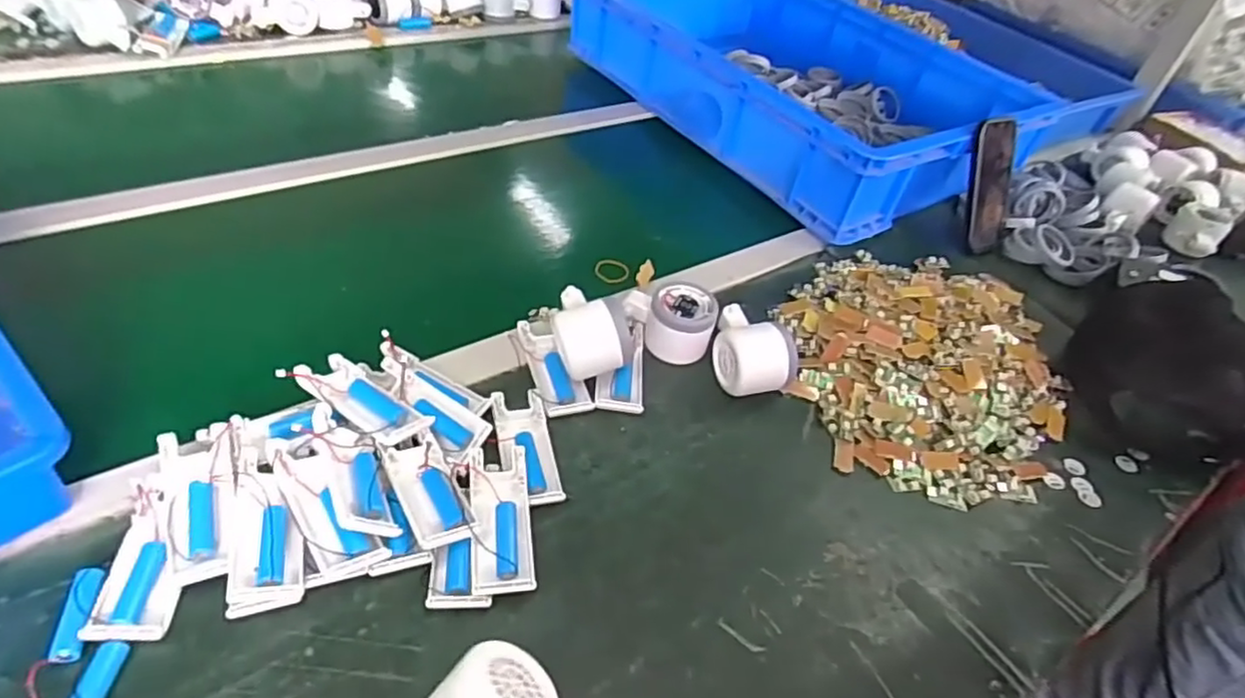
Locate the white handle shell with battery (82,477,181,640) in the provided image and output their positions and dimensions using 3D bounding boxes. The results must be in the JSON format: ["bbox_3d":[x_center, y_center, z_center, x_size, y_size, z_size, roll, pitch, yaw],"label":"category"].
[{"bbox_3d":[-0.281,0.126,0.400,0.036,0.018,0.093,-1,45,-12],"label":"white handle shell with battery"}]

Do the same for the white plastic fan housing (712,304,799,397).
[{"bbox_3d":[0.113,-0.001,0.590,0.060,0.047,0.080,-2,46,-15],"label":"white plastic fan housing"}]

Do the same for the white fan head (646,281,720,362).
[{"bbox_3d":[0.052,-0.023,0.606,0.060,0.049,0.060,18,44,6],"label":"white fan head"}]

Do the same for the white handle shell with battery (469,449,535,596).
[{"bbox_3d":[-0.082,0.116,0.455,0.039,0.021,0.102,-4,48,-9],"label":"white handle shell with battery"}]

